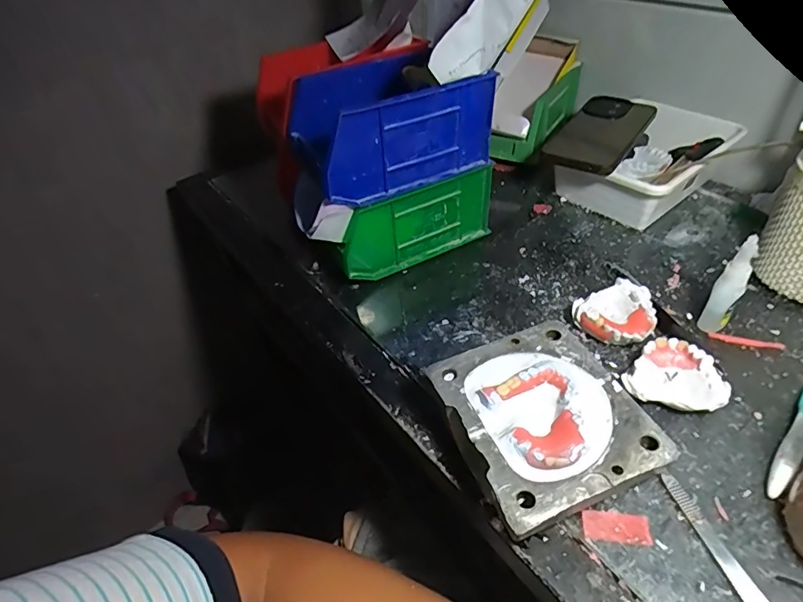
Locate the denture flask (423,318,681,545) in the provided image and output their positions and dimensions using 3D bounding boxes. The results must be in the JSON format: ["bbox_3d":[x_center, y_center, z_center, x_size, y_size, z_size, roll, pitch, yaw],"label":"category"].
[{"bbox_3d":[0.095,0.085,0.332,0.116,0.043,0.125,-19,46,-12],"label":"denture flask"}]

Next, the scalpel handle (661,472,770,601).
[{"bbox_3d":[0.190,0.148,0.284,0.014,0.004,0.099,-14,45,-7],"label":"scalpel handle"}]

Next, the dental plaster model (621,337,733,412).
[{"bbox_3d":[0.208,0.061,0.361,0.057,0.027,0.062,-37,52,-27],"label":"dental plaster model"}]

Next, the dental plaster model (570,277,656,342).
[{"bbox_3d":[0.183,0.011,0.415,0.063,0.027,0.061,15,48,21],"label":"dental plaster model"}]

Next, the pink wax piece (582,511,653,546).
[{"bbox_3d":[0.134,0.141,0.299,0.039,0.004,0.018,2,45,9],"label":"pink wax piece"}]

